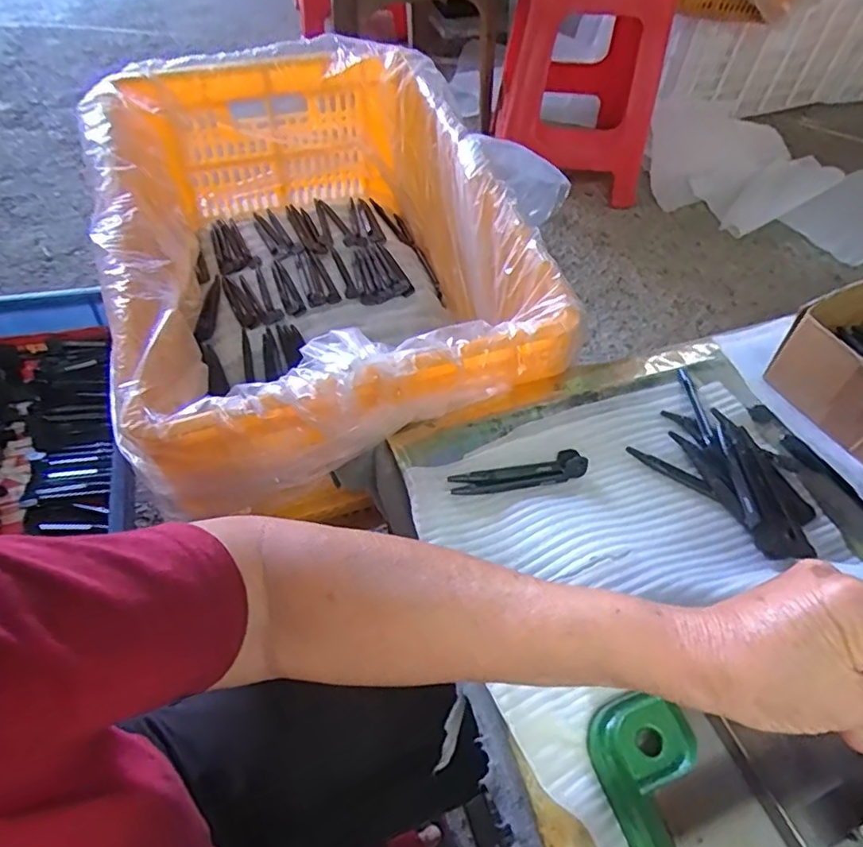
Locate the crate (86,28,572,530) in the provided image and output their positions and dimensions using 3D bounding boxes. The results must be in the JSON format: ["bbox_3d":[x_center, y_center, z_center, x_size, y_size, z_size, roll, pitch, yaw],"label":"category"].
[{"bbox_3d":[-0.116,-0.161,0.621,0.346,0.209,0.501,-14,56,-12],"label":"crate"}]

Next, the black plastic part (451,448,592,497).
[{"bbox_3d":[0.062,0.037,0.427,0.098,0.006,0.023,-13,56,-12],"label":"black plastic part"}]

